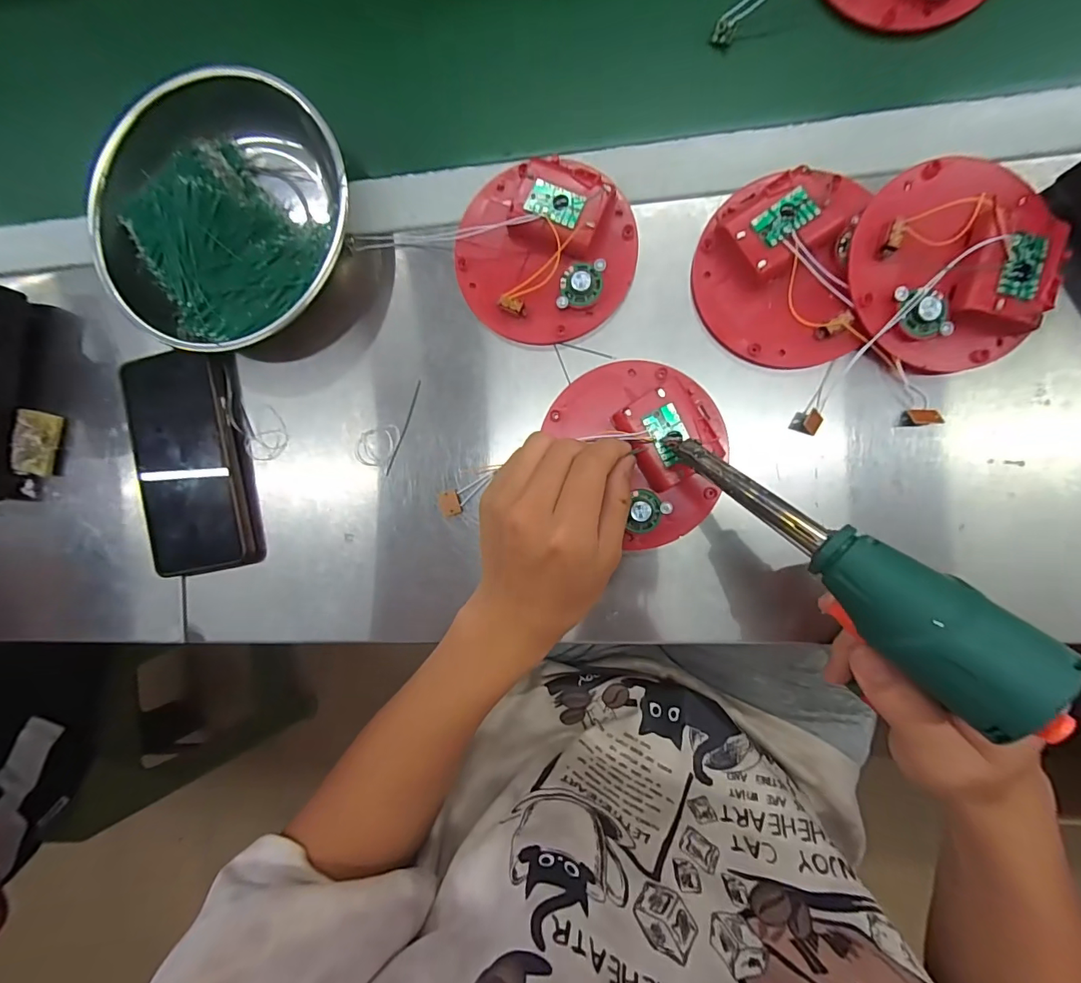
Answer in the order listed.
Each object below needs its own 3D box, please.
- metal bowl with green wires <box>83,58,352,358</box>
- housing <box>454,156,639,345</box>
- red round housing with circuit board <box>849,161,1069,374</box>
[{"bbox_3d":[-0.223,-0.194,0.330,0.186,0.051,0.180,0,91,7],"label":"metal bowl with green wires"},{"bbox_3d":[0.000,-0.162,0.304,0.124,0.028,0.112,33,94,6],"label":"housing"},{"bbox_3d":[0.245,-0.135,0.268,0.113,0.019,0.119,-10,89,7],"label":"red round housing with circuit board"}]

